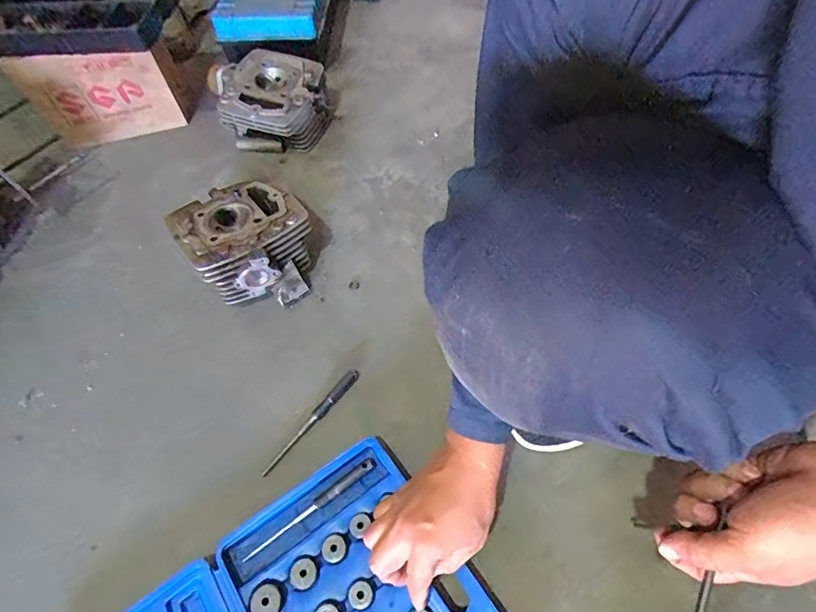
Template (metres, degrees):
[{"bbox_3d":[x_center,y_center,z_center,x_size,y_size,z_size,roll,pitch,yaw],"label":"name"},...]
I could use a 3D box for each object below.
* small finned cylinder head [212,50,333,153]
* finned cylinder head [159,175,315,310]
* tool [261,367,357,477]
[{"bbox_3d":[-0.234,-0.357,0.821,0.176,0.106,0.154,16,59,11],"label":"small finned cylinder head"},{"bbox_3d":[-0.217,-0.084,0.648,0.156,0.088,0.176,-35,63,-20],"label":"finned cylinder head"},{"bbox_3d":[-0.114,0.135,0.553,0.015,0.008,0.156,34,64,21],"label":"tool"}]

